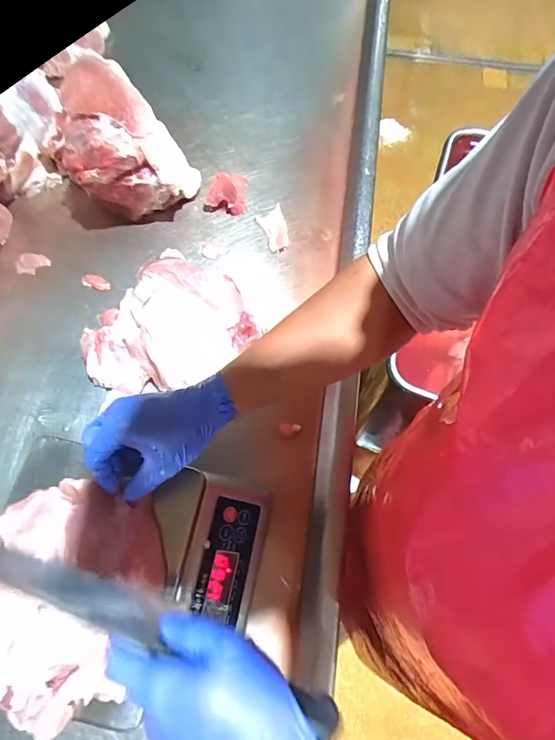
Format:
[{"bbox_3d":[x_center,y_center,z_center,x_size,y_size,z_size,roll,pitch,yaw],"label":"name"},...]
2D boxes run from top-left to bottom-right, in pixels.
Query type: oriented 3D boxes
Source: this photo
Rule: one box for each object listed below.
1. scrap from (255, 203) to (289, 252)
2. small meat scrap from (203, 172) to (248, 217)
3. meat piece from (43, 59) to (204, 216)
[{"bbox_3d":[-0.004,-0.226,0.654,0.040,0.011,0.081,-18,71,-6],"label":"scrap"},{"bbox_3d":[-0.084,-0.287,0.662,0.067,0.034,0.069,1,70,1],"label":"small meat scrap"},{"bbox_3d":[-0.244,-0.336,0.621,0.161,0.139,0.225,-38,74,-12],"label":"meat piece"}]

